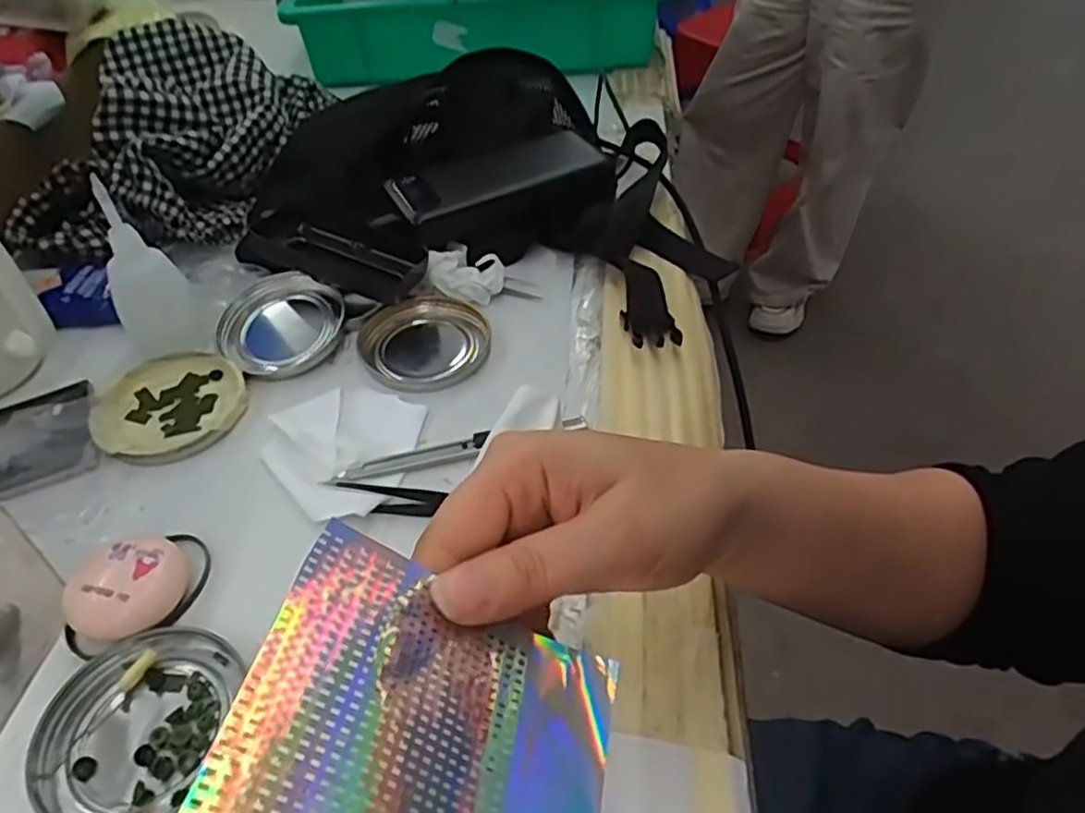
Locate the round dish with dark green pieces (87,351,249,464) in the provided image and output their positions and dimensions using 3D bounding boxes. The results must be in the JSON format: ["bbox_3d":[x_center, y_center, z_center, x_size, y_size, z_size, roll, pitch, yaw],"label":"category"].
[{"bbox_3d":[-0.209,0.001,0.415,0.080,0.010,0.078,-1,46,1],"label":"round dish with dark green pieces"}]

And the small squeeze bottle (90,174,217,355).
[{"bbox_3d":[-0.227,-0.077,0.423,0.048,0.097,0.041,-24,50,-21],"label":"small squeeze bottle"}]

